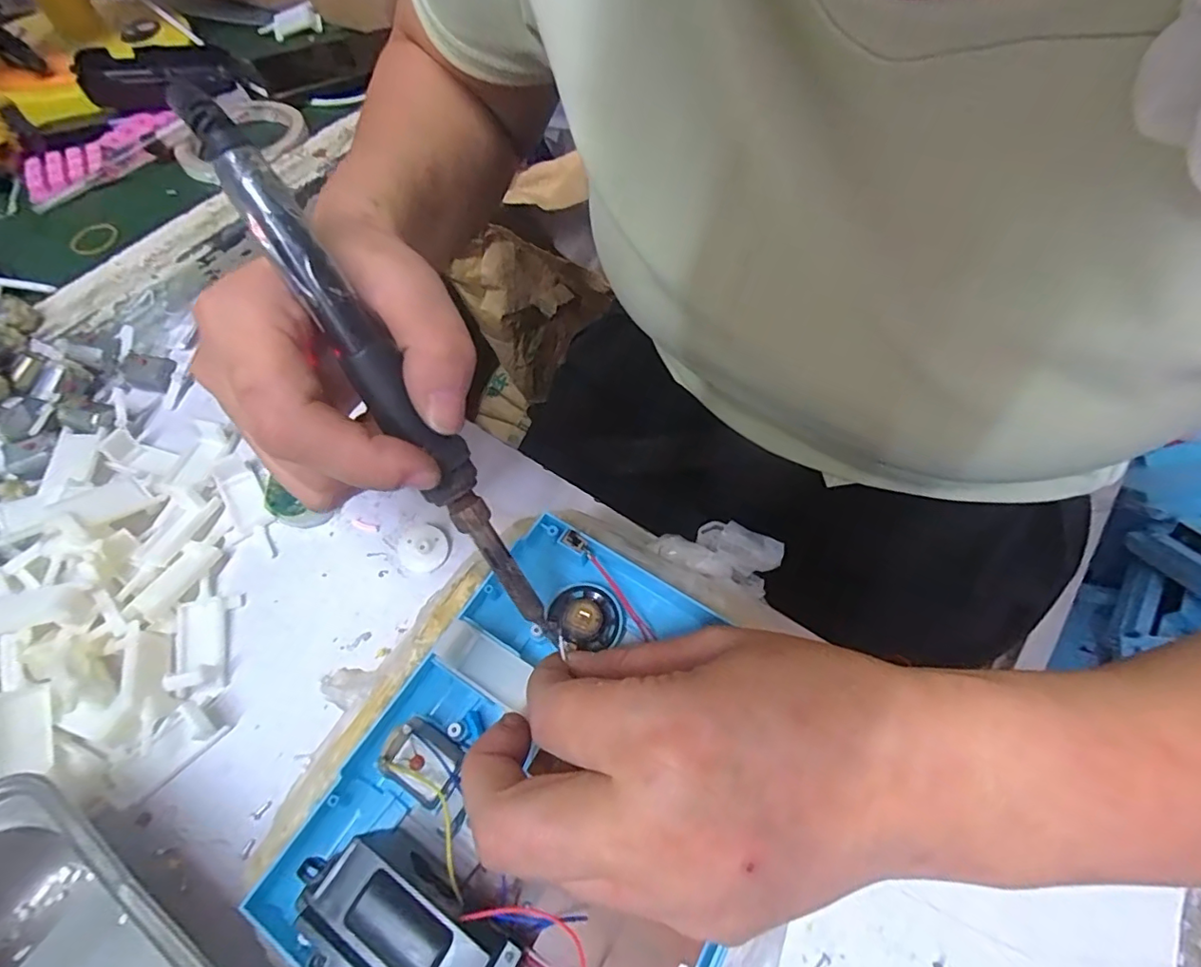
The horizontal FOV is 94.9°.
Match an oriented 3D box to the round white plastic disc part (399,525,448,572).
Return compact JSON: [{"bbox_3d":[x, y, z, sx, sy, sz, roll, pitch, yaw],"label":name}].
[{"bbox_3d":[-0.088,0.032,0.272,0.023,0.010,0.021,1,58,-1],"label":"round white plastic disc part"}]

